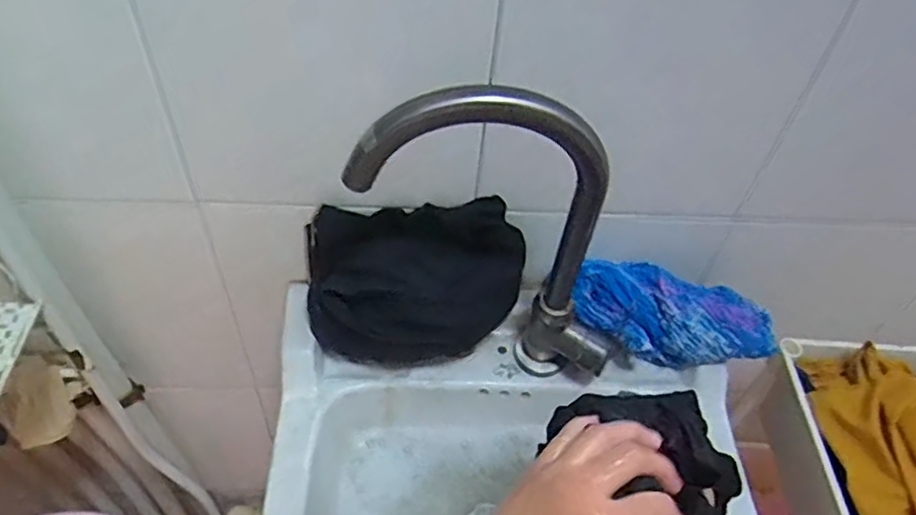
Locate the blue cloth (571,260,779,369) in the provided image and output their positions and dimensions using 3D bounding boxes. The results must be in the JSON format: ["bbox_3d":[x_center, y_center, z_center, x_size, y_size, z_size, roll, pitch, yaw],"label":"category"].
[{"bbox_3d":[0.214,0.063,0.653,0.201,0.082,0.088,17,50,9],"label":"blue cloth"}]

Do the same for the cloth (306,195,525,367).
[{"bbox_3d":[-0.042,0.025,0.637,0.199,0.139,0.087,-3,50,-8],"label":"cloth"}]

